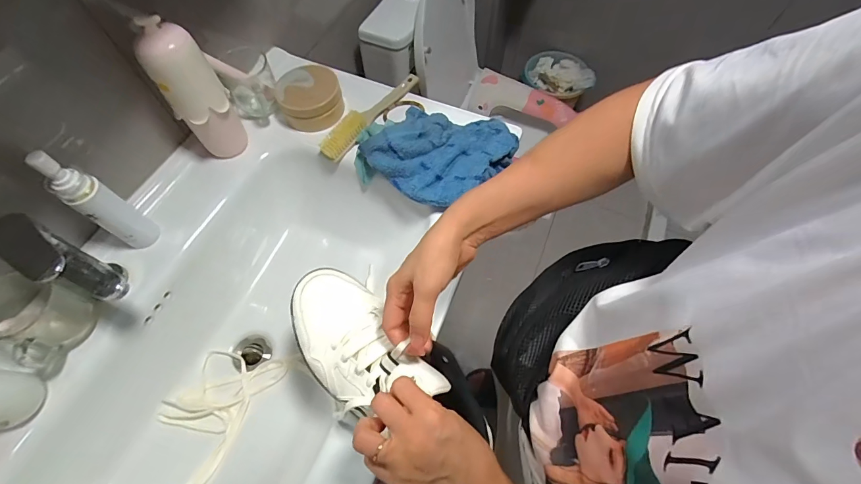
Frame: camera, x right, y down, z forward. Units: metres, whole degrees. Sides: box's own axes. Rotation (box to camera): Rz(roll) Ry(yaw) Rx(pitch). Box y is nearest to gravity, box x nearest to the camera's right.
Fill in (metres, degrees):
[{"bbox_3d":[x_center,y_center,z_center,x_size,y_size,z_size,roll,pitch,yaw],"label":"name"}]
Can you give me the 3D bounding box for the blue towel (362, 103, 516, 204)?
[{"bbox_3d":[0.010,-0.146,0.601,0.208,0.056,0.169,33,68,16],"label":"blue towel"}]

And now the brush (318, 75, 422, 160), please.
[{"bbox_3d":[-0.098,-0.221,0.658,0.037,0.032,0.219,38,69,18],"label":"brush"}]

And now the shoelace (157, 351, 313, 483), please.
[{"bbox_3d":[-0.301,0.228,0.572,0.131,0.017,0.210,36,68,17],"label":"shoelace"}]

